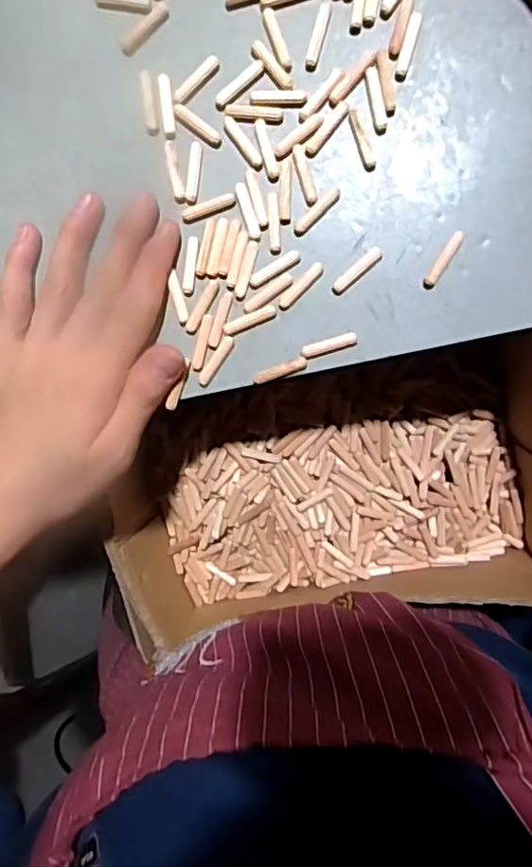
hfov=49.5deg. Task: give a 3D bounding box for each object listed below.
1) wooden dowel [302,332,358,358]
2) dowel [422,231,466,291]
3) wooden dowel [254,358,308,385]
[{"bbox_3d":[0.033,-0.046,0.303,0.029,0.006,0.006,-16,94,8],"label":"wooden dowel"},{"bbox_3d":[0.090,-0.088,0.293,0.007,0.005,0.032,32,98,3],"label":"dowel"},{"bbox_3d":[0.008,-0.033,0.308,0.029,0.006,0.006,-18,93,8],"label":"wooden dowel"}]

